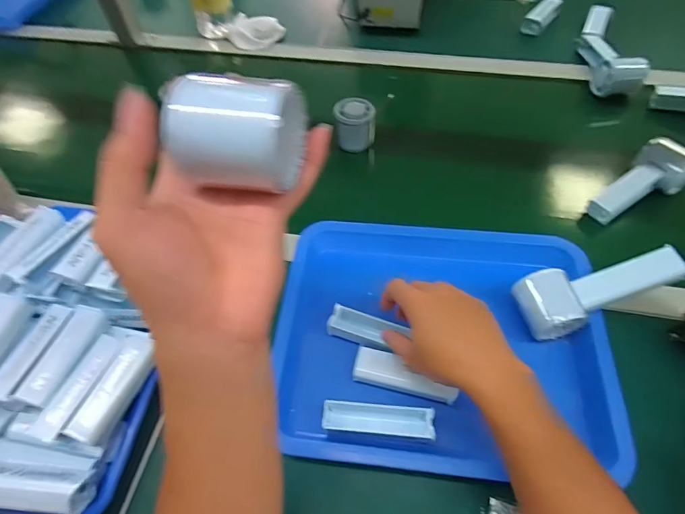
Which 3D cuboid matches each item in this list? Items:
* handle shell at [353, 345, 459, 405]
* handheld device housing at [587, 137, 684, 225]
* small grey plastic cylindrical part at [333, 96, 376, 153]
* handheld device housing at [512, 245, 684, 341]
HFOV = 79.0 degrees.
[{"bbox_3d":[0.063,0.118,0.418,0.102,0.017,0.032,11,57,9],"label":"handle shell"},{"bbox_3d":[0.381,-0.093,0.538,0.150,0.051,0.067,-36,60,0],"label":"handheld device housing"},{"bbox_3d":[0.019,-0.201,0.628,0.057,0.062,0.066,-5,56,-1],"label":"small grey plastic cylindrical part"},{"bbox_3d":[0.257,0.033,0.424,0.151,0.055,0.055,-19,56,8],"label":"handheld device housing"}]

